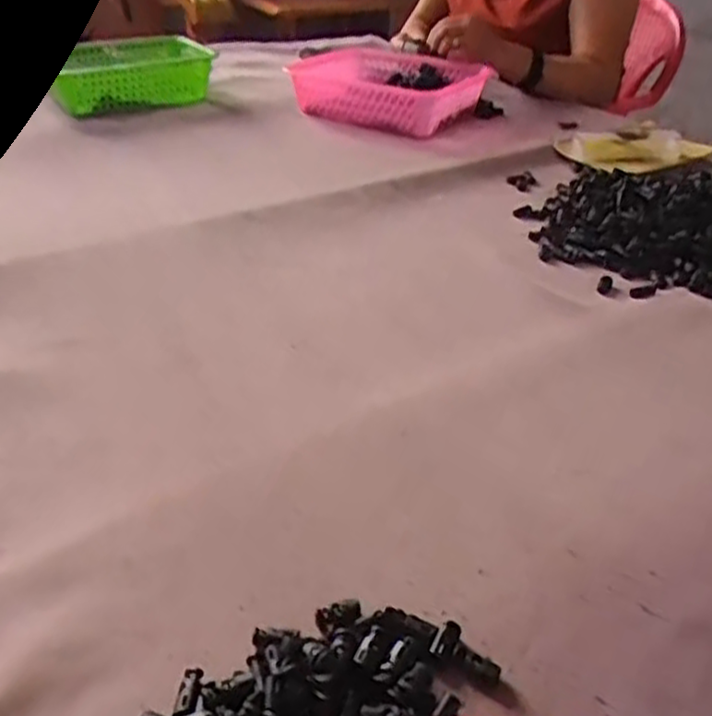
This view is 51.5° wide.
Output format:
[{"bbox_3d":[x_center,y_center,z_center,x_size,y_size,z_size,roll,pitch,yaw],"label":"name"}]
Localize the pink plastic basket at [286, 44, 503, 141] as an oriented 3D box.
[{"bbox_3d":[0.059,-0.445,1.229,0.290,0.088,0.234,26,42,31],"label":"pink plastic basket"}]

